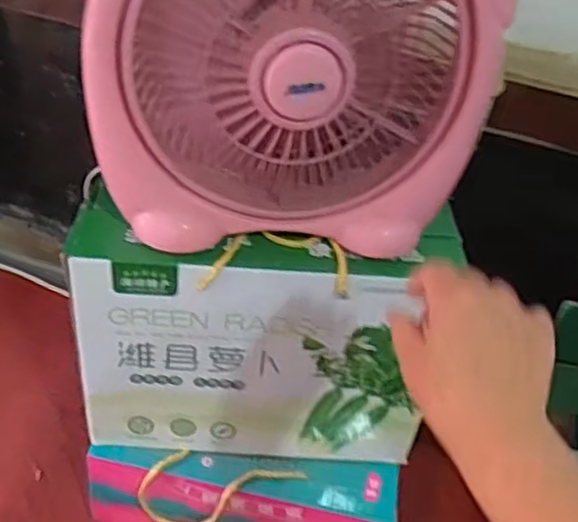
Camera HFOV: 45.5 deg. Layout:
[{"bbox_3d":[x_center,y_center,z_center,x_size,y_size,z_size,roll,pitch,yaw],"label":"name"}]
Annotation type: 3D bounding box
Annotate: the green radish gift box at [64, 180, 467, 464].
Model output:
[{"bbox_3d":[-0.029,0.083,0.693,0.341,0.257,0.098,7,43,-1],"label":"green radish gift box"}]

